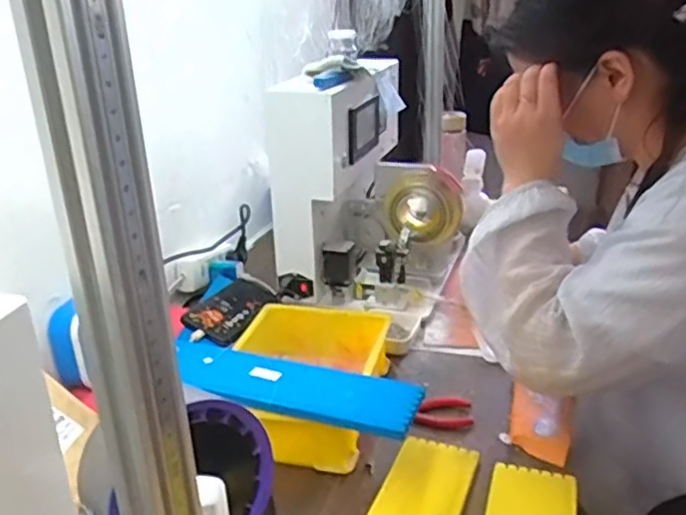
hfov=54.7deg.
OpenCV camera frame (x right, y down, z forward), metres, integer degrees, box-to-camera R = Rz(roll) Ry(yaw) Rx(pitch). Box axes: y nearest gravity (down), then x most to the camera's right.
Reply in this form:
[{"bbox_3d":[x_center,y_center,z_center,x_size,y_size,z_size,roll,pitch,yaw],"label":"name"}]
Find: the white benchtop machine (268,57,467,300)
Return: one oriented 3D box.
[{"bbox_3d":[0.050,-0.135,1.048,0.256,0.301,0.290,4,24,13],"label":"white benchtop machine"}]

